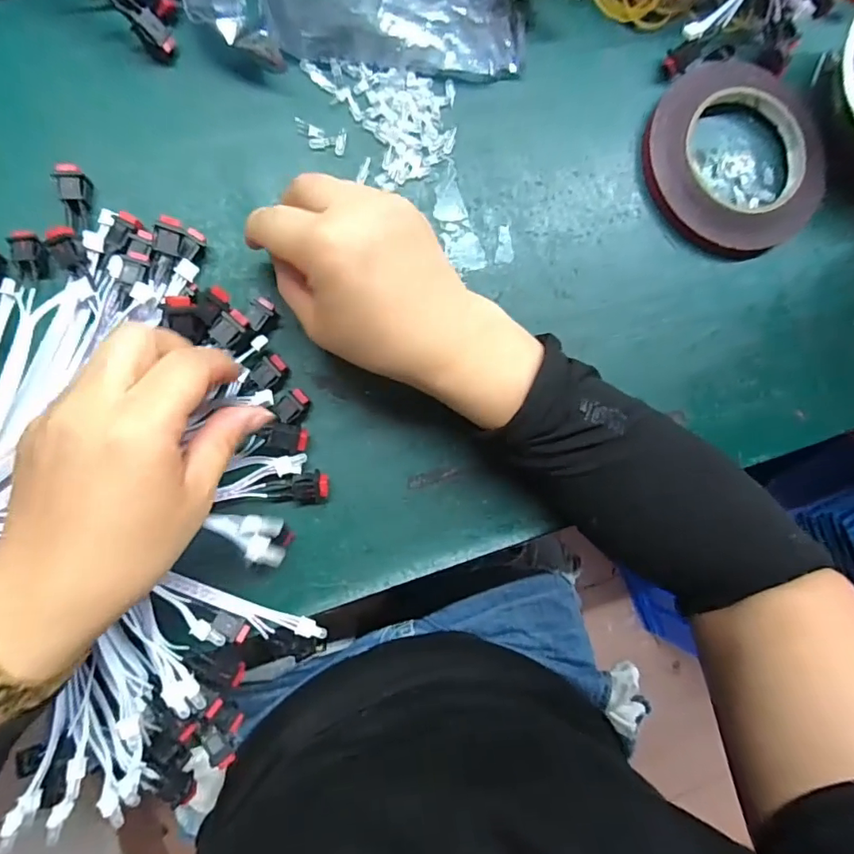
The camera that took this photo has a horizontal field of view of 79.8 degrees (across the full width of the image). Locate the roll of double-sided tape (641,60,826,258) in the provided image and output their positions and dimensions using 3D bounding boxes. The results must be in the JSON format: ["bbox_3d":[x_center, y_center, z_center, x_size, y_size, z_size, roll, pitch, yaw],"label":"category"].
[{"bbox_3d":[0.200,-0.179,0.330,0.123,0.013,0.130,0,89,-9],"label":"roll of double-sided tape"}]

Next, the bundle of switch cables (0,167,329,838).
[{"bbox_3d":[-0.164,0.030,0.249,0.225,0.054,0.303,-37,94,-8],"label":"bundle of switch cables"}]

